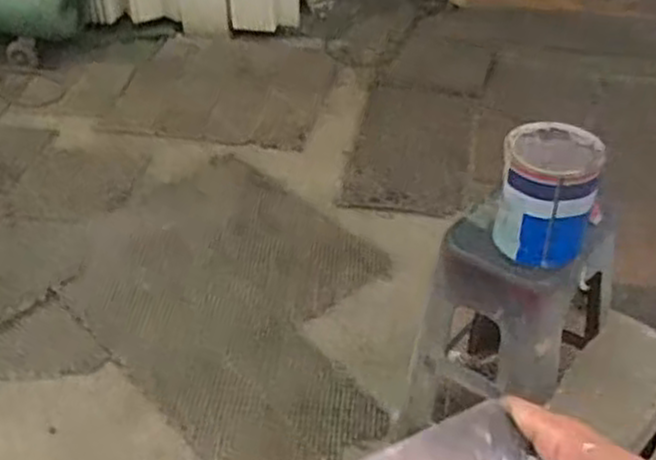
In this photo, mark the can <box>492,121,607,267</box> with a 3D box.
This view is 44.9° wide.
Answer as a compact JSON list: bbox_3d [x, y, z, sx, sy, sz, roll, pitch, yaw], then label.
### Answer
[{"bbox_3d":[0.388,-0.060,1.422,0.156,0.218,0.150,-1,38,1],"label":"can"}]

